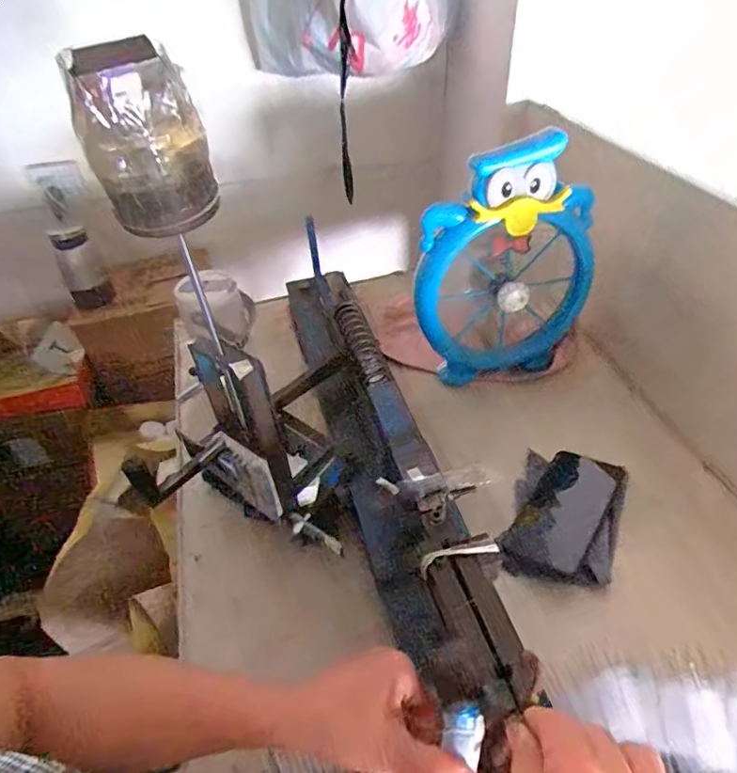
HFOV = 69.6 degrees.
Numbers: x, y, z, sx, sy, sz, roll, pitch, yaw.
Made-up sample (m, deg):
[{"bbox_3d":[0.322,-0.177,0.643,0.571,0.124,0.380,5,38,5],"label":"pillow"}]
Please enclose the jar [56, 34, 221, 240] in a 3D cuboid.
[{"bbox_3d":[-0.120,-0.132,0.287,0.060,0.084,0.065,-17,45,-14],"label":"jar"}]

